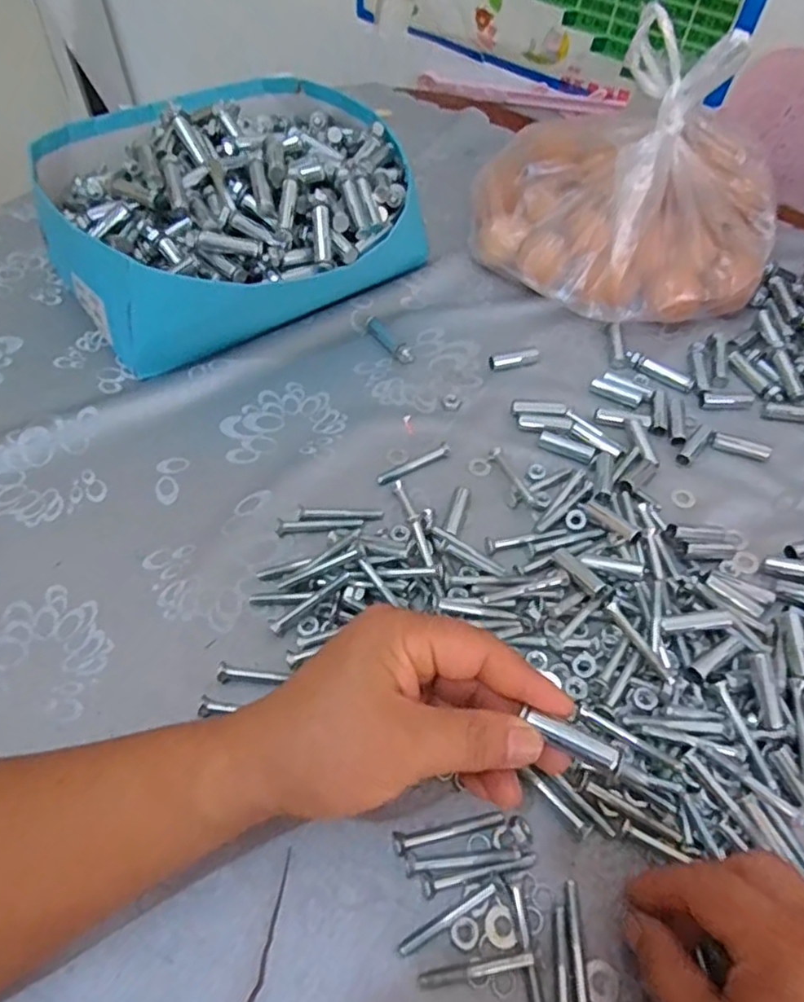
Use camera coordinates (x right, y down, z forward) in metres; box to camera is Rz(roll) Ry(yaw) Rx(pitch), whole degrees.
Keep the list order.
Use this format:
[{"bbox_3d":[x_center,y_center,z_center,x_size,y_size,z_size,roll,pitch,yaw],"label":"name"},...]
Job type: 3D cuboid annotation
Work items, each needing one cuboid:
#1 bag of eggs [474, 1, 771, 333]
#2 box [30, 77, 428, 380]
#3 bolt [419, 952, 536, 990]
[{"bbox_3d":[0.181,-0.252,0.522,0.247,0.169,0.151,16,56,9],"label":"bag of eggs"},{"bbox_3d":[-0.137,-0.248,0.539,0.274,0.116,0.271,-19,58,-16],"label":"box"},{"bbox_3d":[0.032,0.206,0.286,0.049,0.010,0.006,-6,55,-7],"label":"bolt"}]

